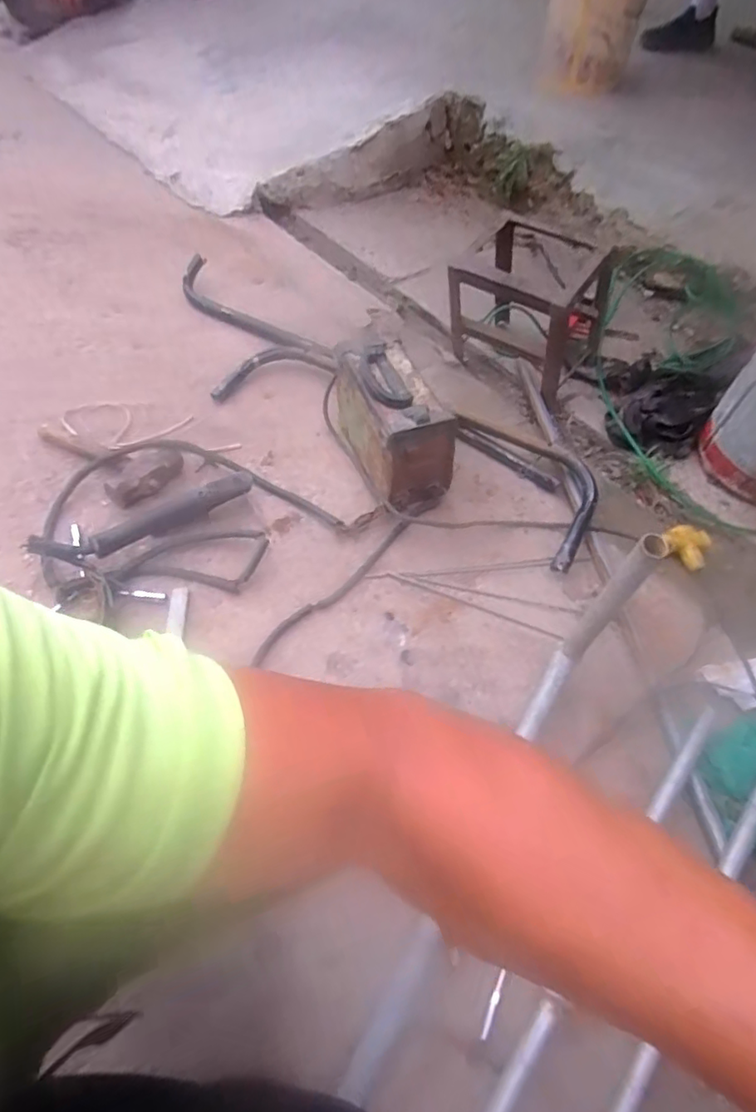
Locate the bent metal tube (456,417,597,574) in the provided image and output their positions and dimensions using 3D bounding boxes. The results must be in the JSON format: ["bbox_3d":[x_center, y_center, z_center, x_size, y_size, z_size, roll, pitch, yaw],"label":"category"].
[{"bbox_3d":[0.314,-0.152,1.147,0.173,0.043,0.405,-18,54,-12],"label":"bent metal tube"}]

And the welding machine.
[{"bbox_3d":[0.023,-0.245,1.116,0.132,0.198,0.285,-21,57,-18],"label":"welding machine"}]

